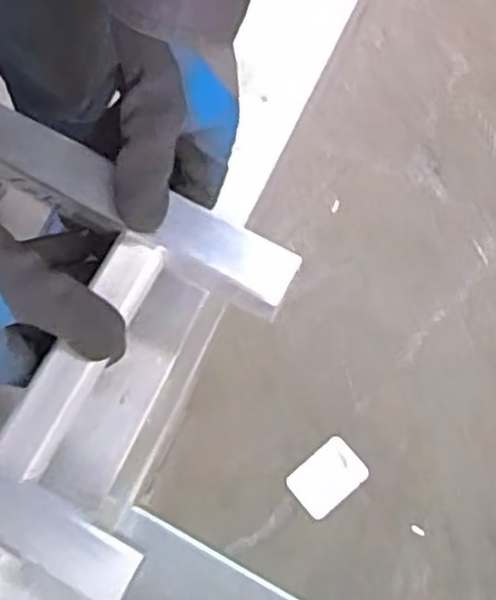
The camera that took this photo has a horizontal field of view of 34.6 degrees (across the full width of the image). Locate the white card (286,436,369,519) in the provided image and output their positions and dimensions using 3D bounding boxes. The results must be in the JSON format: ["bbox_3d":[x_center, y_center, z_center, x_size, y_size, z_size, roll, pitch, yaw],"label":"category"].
[{"bbox_3d":[0.107,0.242,1.083,0.098,0.006,0.072,-41,78,-6],"label":"white card"}]

